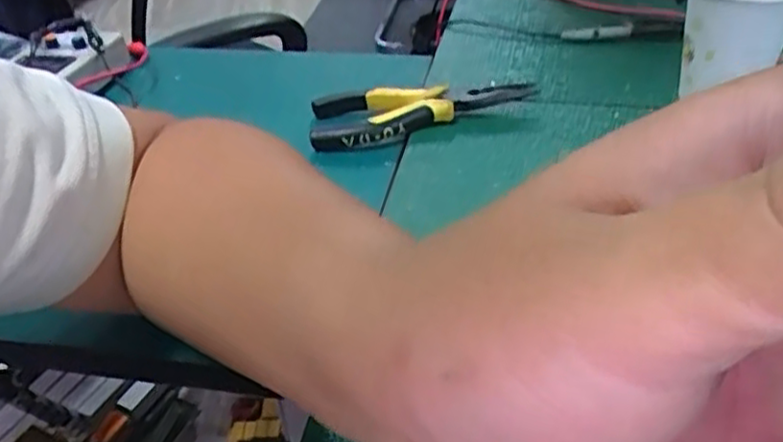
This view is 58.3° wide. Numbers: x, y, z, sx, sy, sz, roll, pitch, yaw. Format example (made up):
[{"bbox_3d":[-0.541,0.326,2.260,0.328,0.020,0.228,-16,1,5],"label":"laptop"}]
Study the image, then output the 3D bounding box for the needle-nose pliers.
[{"bbox_3d":[0.017,-0.086,0.497,0.151,0.026,0.071,-9,38,-9],"label":"needle-nose pliers"}]

